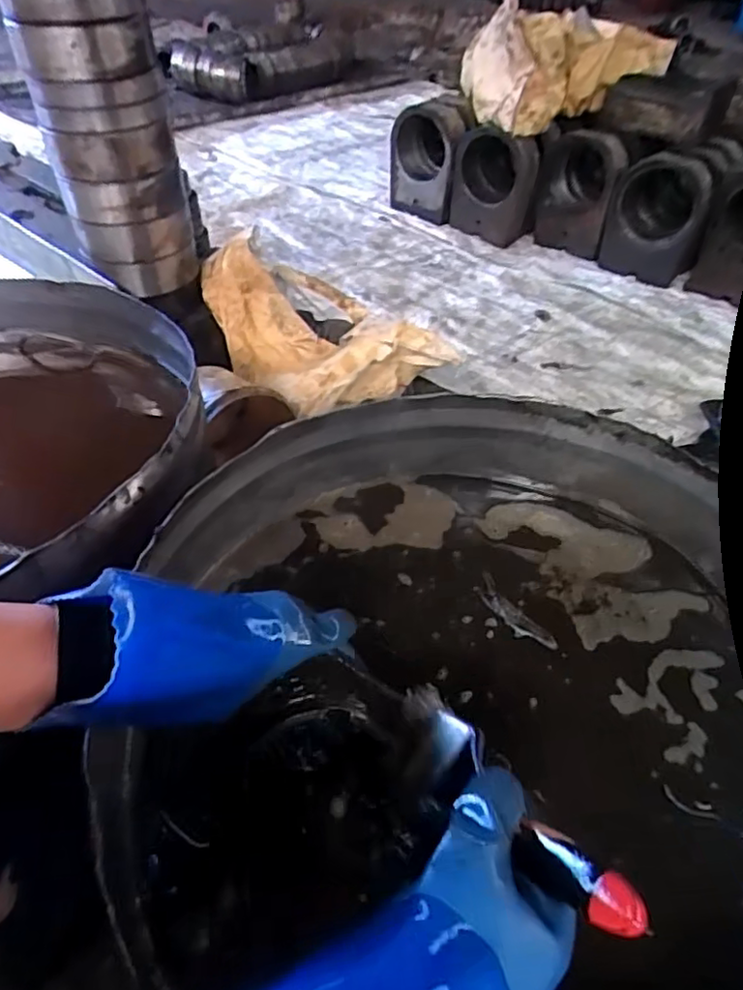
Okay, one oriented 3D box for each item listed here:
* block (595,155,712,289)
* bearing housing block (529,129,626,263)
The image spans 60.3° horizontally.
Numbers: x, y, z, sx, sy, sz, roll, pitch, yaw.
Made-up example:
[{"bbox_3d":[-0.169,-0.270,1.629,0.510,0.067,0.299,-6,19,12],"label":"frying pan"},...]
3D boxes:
[{"bbox_3d":[0.670,-0.659,1.502,0.214,0.252,0.190,17,49,13],"label":"block"},{"bbox_3d":[0.490,-0.722,1.547,0.185,0.249,0.142,21,47,18],"label":"bearing housing block"}]

